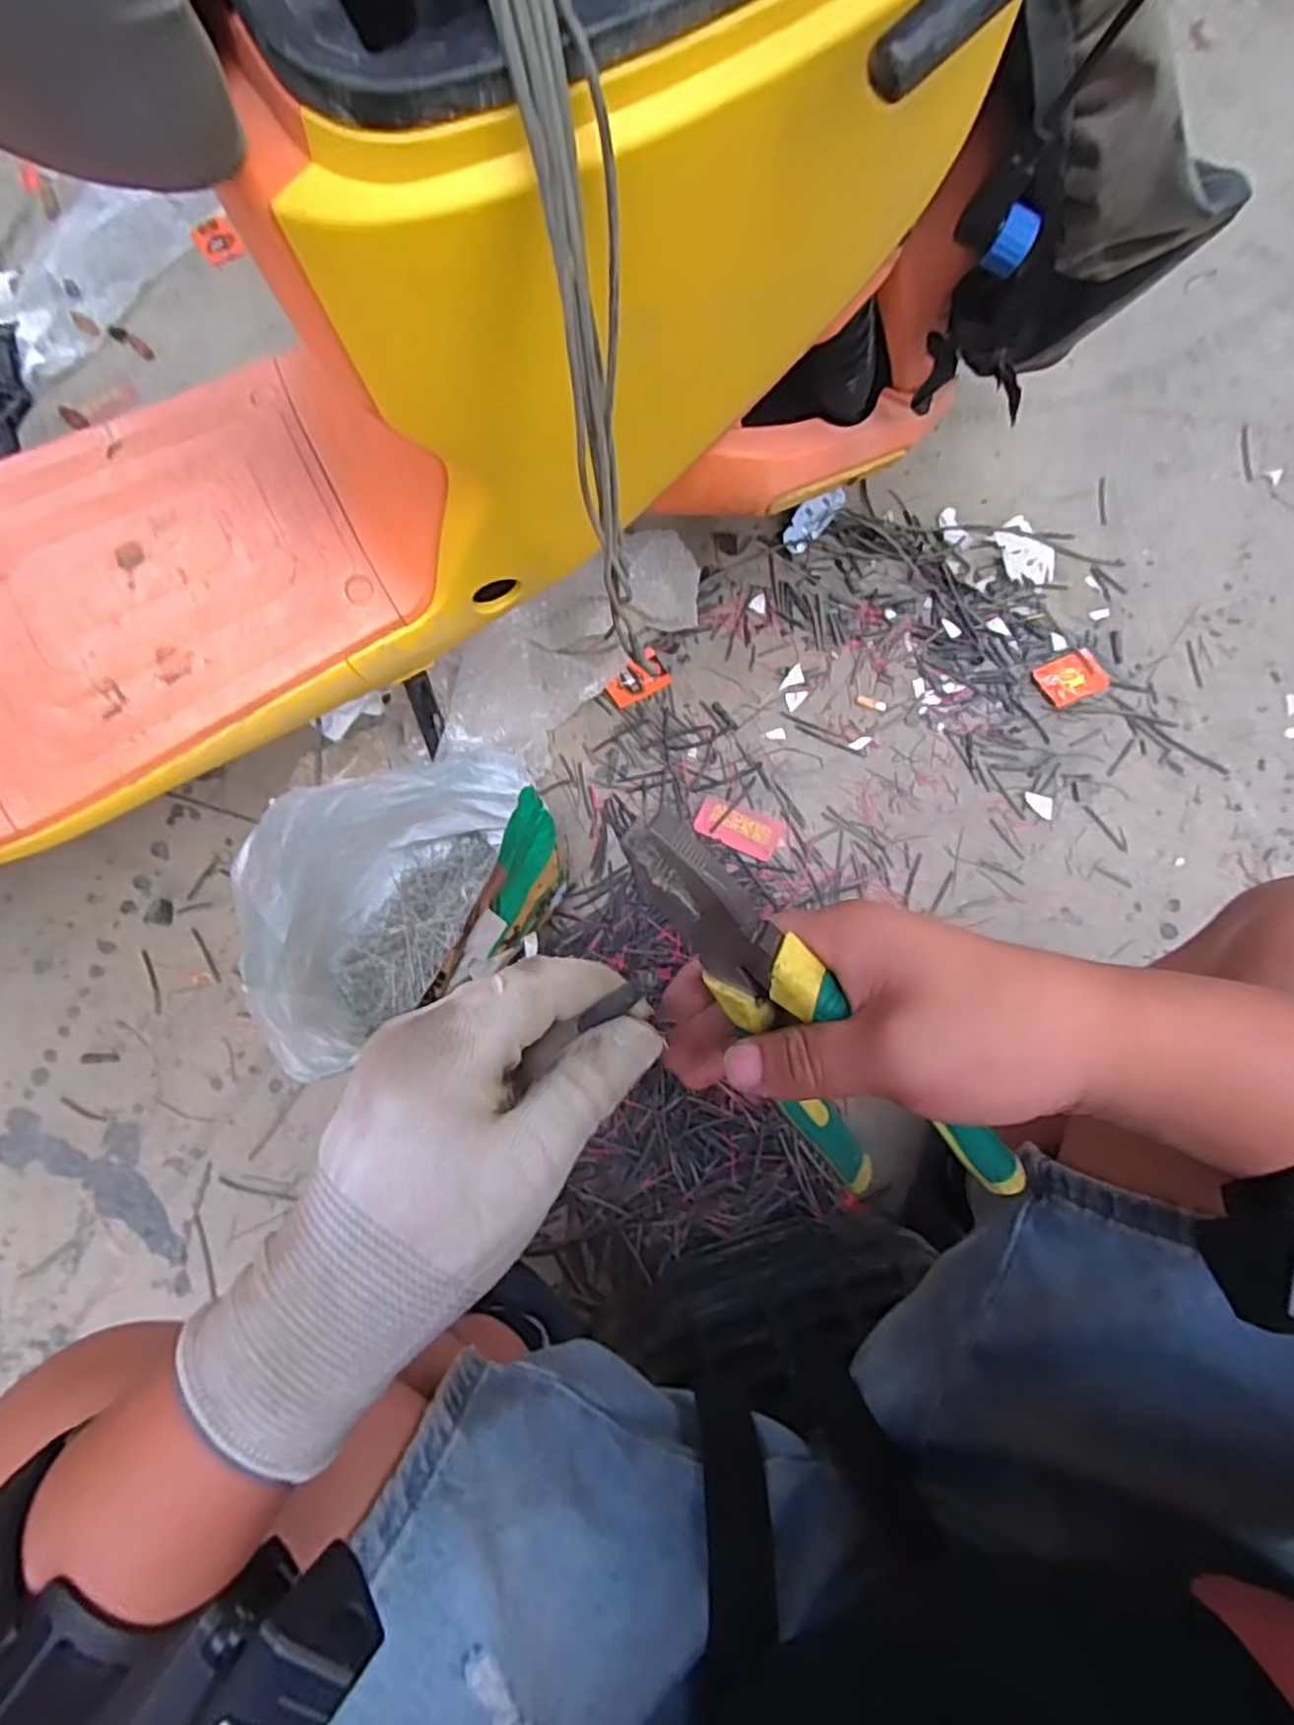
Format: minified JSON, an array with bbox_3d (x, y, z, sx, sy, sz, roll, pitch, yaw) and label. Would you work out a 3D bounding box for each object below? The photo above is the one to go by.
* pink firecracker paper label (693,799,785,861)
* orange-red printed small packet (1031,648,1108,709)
[{"bbox_3d":[0.098,-0.037,0.774,0.090,0.011,0.048,20,79,6],"label":"pink firecracker paper label"},{"bbox_3d":[0.479,-0.208,0.815,0.076,0.005,0.052,-25,78,-3],"label":"orange-red printed small packet"}]

